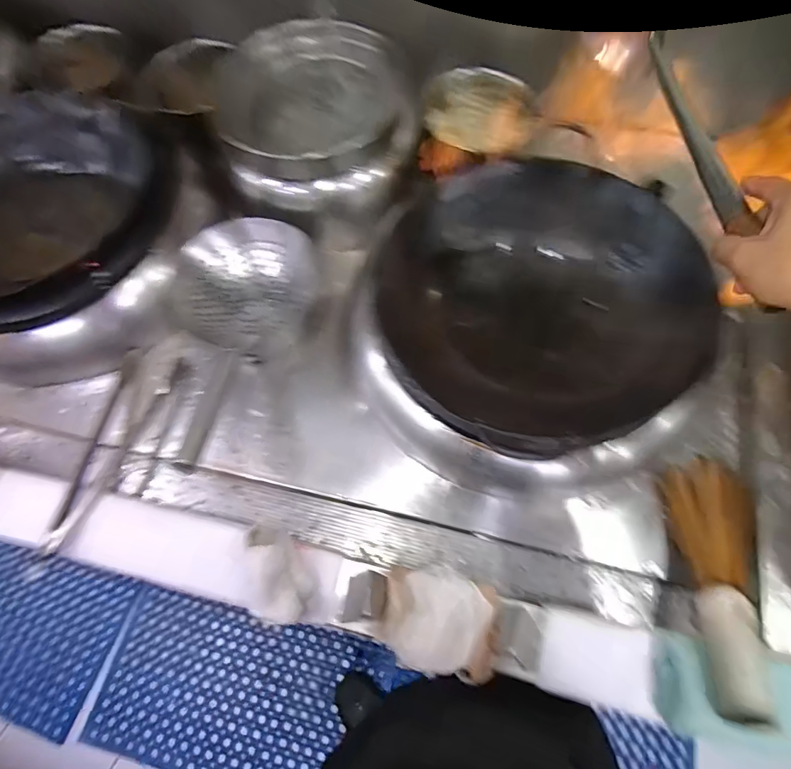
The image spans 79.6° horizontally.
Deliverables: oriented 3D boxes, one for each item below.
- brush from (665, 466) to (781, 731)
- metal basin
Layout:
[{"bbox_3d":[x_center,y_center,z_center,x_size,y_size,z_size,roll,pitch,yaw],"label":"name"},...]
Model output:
[{"bbox_3d":[0.402,0.236,0.574,0.102,0.064,0.295,10,53,7],"label":"brush"},{"bbox_3d":[-0.135,-0.455,0.823,0.307,0.165,0.307,-1,65,2],"label":"metal basin"}]

